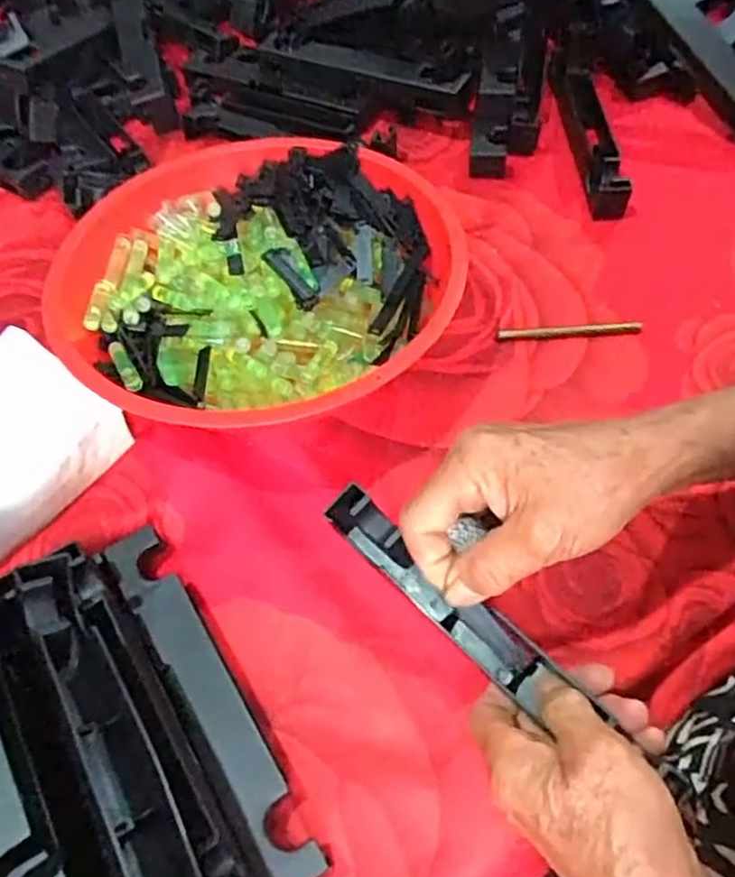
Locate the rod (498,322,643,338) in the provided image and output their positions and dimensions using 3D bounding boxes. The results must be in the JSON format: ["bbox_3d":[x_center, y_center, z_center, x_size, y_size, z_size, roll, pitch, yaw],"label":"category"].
[{"bbox_3d":[0.138,-0.074,0.486,0.095,0.004,0.008,-4,56,3],"label":"rod"}]

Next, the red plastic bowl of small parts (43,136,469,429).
[{"bbox_3d":[-0.074,-0.094,0.459,0.252,0.077,0.241,-3,56,4],"label":"red plastic bowl of small parts"}]

